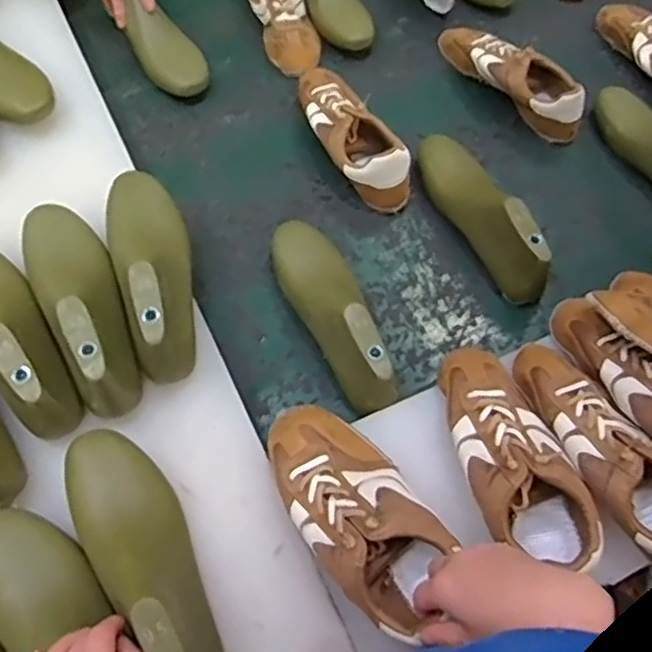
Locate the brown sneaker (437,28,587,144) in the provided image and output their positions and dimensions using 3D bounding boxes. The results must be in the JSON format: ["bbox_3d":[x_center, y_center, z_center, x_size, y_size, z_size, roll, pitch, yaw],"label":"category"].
[{"bbox_3d":[0.267,-0.369,0.934,0.083,0.075,0.263,-34,68,-17],"label":"brown sneaker"}]

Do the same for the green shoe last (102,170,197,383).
[{"bbox_3d":[-0.187,-0.075,0.687,0.084,0.083,0.260,-16,64,-9],"label":"green shoe last"}]

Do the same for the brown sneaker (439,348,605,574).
[{"bbox_3d":[0.173,0.116,0.612,0.097,0.068,0.234,-15,64,-9],"label":"brown sneaker"}]

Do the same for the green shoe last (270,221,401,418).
[{"bbox_3d":[0.014,-0.029,0.724,0.093,0.093,0.258,-22,65,-13],"label":"green shoe last"}]

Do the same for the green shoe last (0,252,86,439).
[{"bbox_3d":[-0.327,-0.012,0.638,0.086,0.074,0.262,-37,69,-19],"label":"green shoe last"}]

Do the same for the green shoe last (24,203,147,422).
[{"bbox_3d":[-0.256,-0.034,0.661,0.082,0.082,0.259,-22,65,-12],"label":"green shoe last"}]

